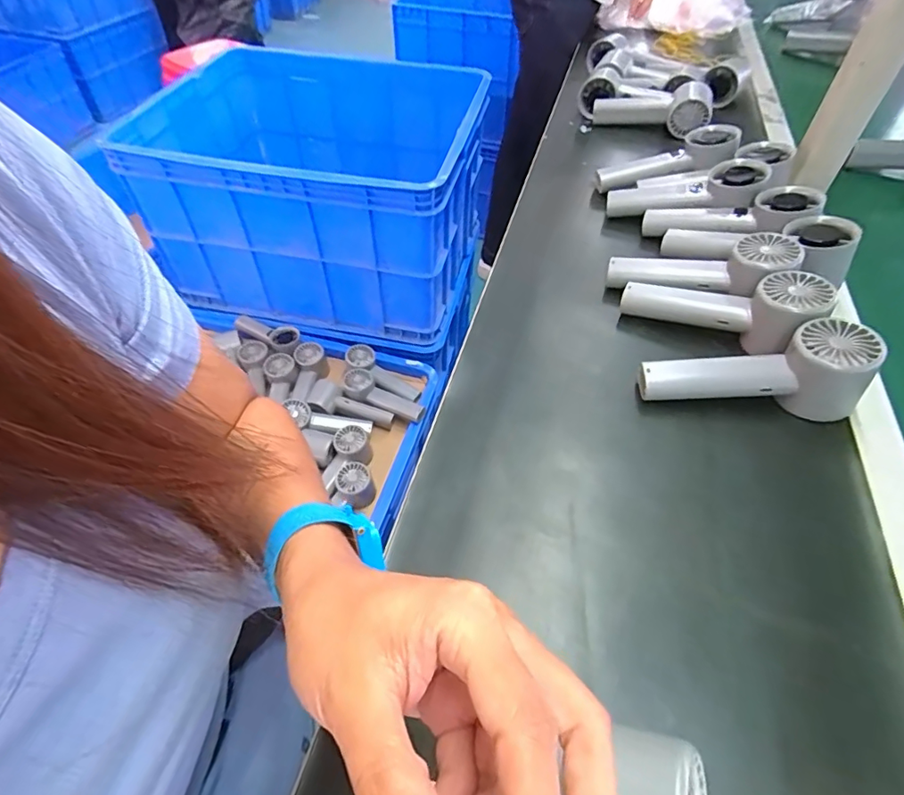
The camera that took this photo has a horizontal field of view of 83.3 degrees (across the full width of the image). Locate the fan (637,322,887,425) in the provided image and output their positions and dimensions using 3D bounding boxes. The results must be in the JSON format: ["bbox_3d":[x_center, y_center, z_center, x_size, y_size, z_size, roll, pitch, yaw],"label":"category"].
[{"bbox_3d":[0.228,-0.026,0.385,0.156,0.060,0.052,9,50,7],"label":"fan"}]

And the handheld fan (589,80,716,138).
[{"bbox_3d":[0.283,-0.413,0.722,0.158,0.049,0.059,14,51,11],"label":"handheld fan"}]

